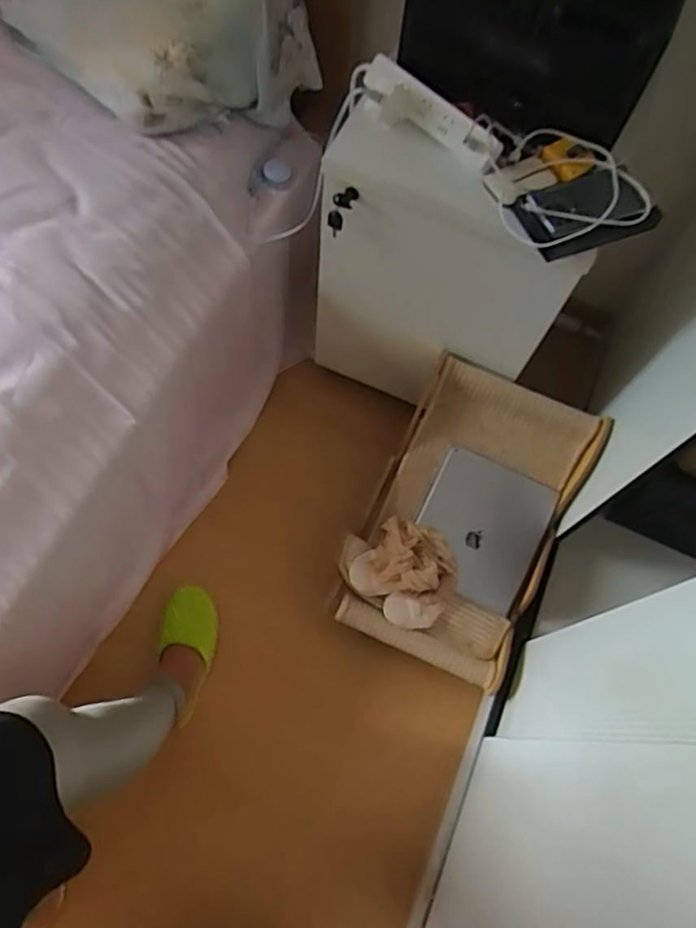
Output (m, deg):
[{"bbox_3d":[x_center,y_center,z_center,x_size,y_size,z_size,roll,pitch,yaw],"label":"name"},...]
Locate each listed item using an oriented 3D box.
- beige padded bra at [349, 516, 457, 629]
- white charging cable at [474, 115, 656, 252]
[{"bbox_3d":[0.107,0.189,1.106,0.169,0.055,0.165,1,64,-3],"label":"beige padded bra"},{"bbox_3d":[0.287,-0.391,0.838,0.202,0.054,0.200,0,67,0],"label":"white charging cable"}]

